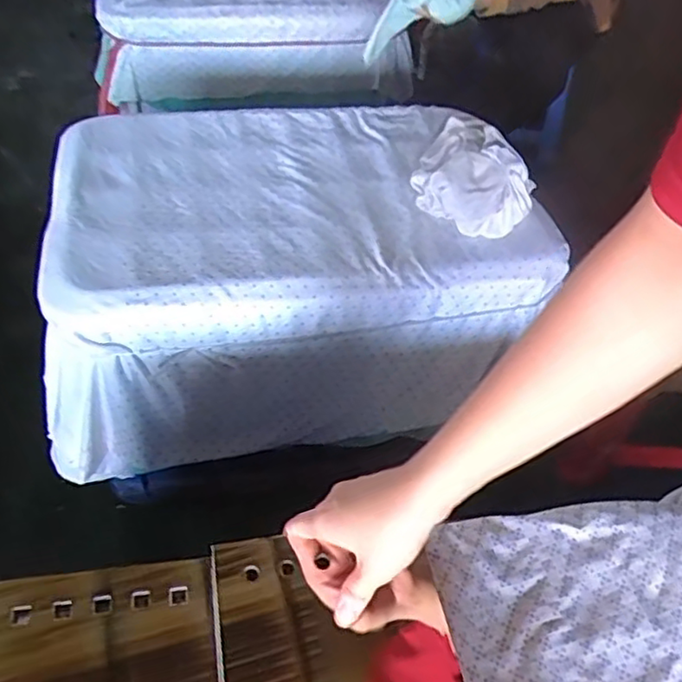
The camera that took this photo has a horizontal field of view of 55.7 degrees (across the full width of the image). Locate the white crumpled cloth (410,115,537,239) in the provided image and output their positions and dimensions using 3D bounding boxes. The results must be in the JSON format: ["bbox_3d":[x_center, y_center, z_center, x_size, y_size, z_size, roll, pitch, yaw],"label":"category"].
[{"bbox_3d":[0.151,-0.214,0.817,0.110,0.093,0.175,-15,50,-20],"label":"white crumpled cloth"}]

